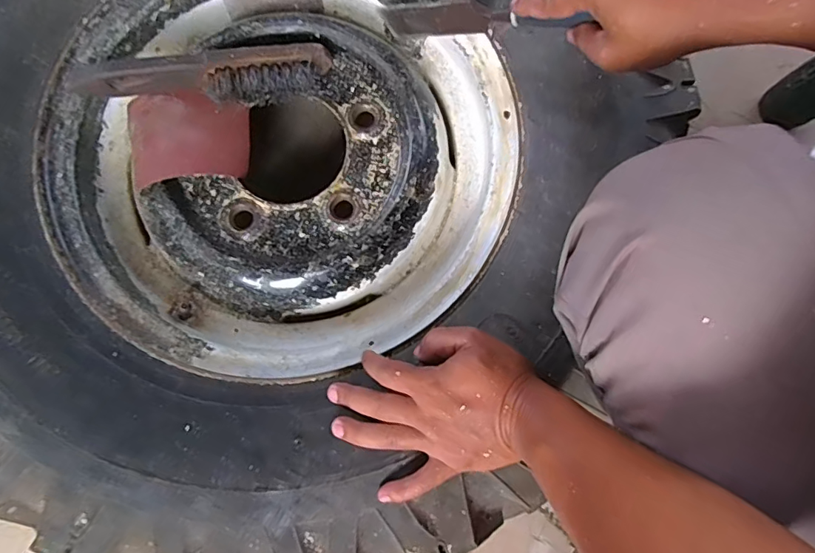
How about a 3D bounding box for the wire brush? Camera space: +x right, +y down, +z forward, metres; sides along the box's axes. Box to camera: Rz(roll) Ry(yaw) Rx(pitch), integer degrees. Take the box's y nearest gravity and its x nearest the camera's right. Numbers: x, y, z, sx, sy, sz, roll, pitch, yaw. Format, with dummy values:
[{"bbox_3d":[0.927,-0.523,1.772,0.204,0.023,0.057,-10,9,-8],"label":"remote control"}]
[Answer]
[{"bbox_3d":[-0.187,-0.186,0.465,0.228,0.052,0.054,-11,80,-3],"label":"wire brush"}]

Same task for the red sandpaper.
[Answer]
[{"bbox_3d":[-0.210,-0.136,0.467,0.112,0.029,0.089,-11,80,-2],"label":"red sandpaper"}]

